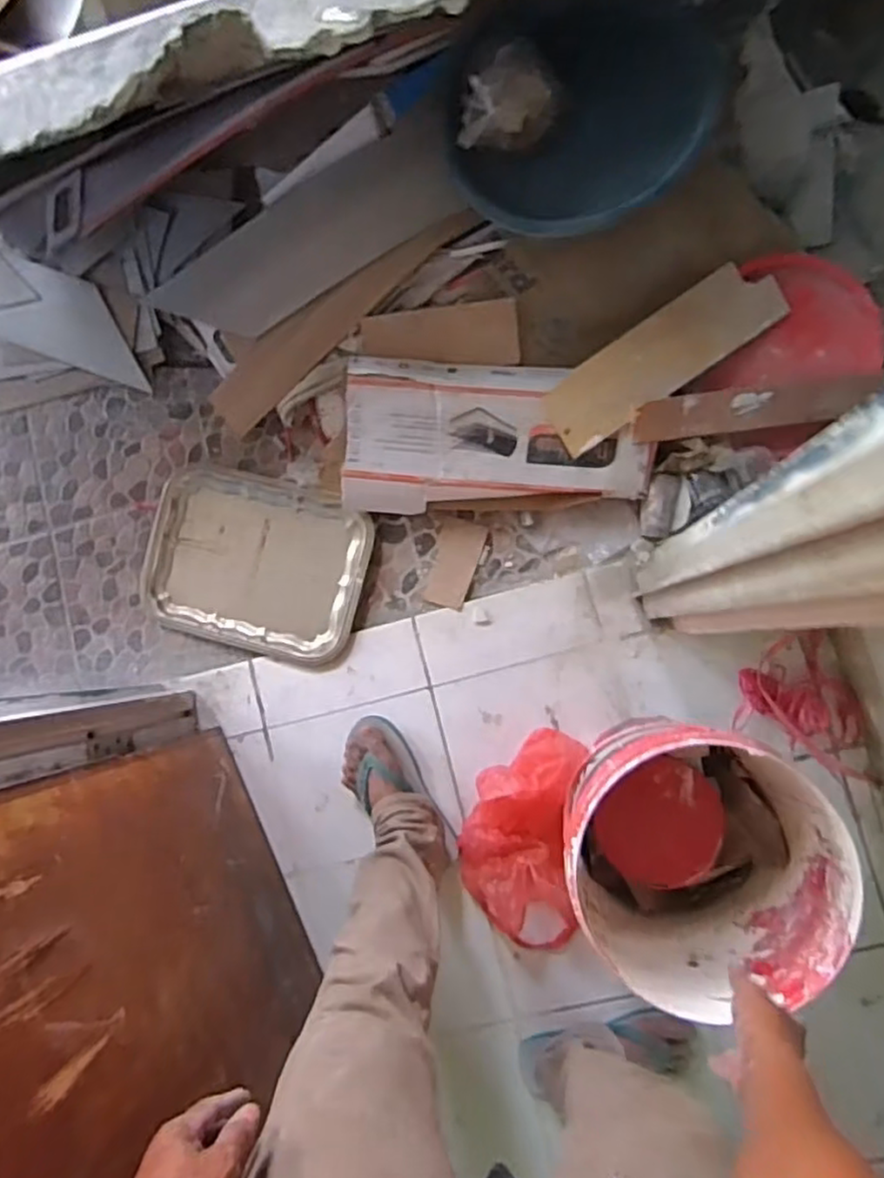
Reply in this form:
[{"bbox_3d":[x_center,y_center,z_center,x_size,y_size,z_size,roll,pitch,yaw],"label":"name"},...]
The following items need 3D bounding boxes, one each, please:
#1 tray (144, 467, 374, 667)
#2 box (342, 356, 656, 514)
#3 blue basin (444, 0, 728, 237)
[{"bbox_3d":[-0.337,-0.047,1.222,0.409,0.035,0.300,15,88,8],"label":"tray"},{"bbox_3d":[0.067,-0.246,1.128,0.467,0.079,0.249,2,112,4],"label":"box"},{"bbox_3d":[0.190,-0.672,0.960,0.364,0.071,0.309,0,86,7],"label":"blue basin"}]

